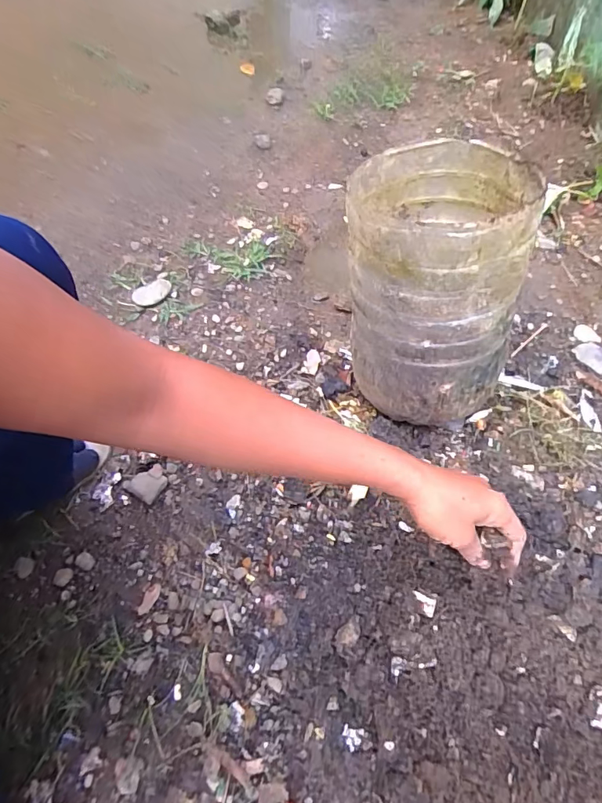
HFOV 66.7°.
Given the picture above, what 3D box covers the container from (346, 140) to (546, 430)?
[{"bbox_3d":[0.145,-0.141,0.533,0.185,0.246,0.232,0,57,0],"label":"container"}]

